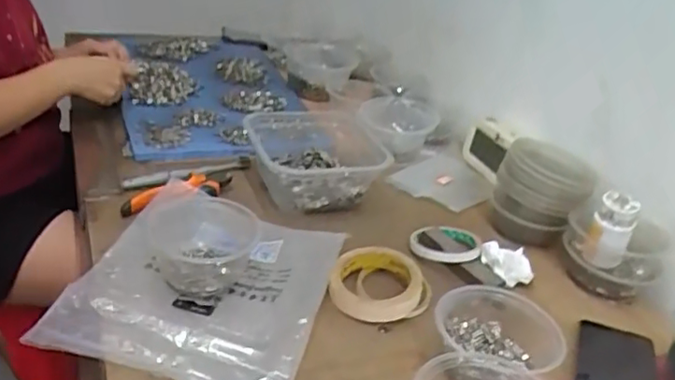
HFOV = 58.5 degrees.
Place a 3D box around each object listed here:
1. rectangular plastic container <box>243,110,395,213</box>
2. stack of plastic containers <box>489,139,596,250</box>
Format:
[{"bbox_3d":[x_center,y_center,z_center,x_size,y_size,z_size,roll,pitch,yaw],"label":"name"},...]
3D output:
[{"bbox_3d":[-0.031,-0.051,0.847,0.194,0.063,0.194,5,30,-8],"label":"rectangular plastic container"},{"bbox_3d":[0.272,-0.001,0.789,0.111,0.100,0.106,28,36,31],"label":"stack of plastic containers"}]

